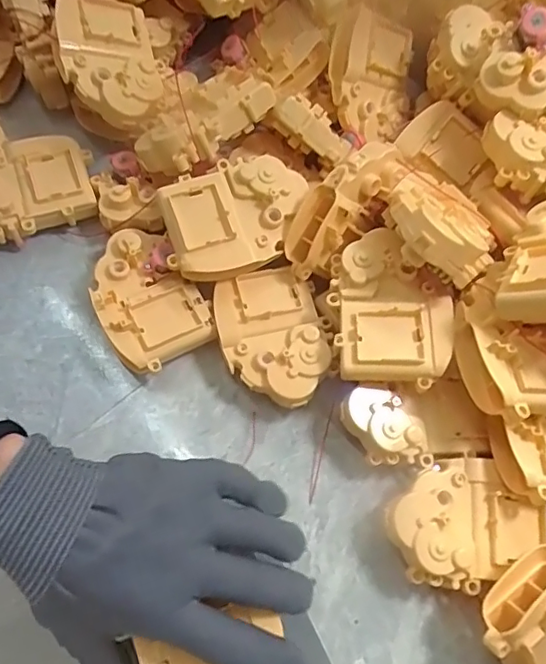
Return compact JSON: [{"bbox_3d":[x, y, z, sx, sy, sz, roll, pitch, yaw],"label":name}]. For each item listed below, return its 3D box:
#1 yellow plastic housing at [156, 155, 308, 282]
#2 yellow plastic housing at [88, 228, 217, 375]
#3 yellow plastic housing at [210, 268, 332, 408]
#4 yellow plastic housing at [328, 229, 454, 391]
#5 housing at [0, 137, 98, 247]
[{"bbox_3d":[-0.025,-0.077,0.378,0.094,0.034,0.070,-13,68,-9],"label":"yellow plastic housing"},{"bbox_3d":[-0.088,-0.021,0.383,0.069,0.040,0.095,-30,71,-15],"label":"yellow plastic housing"},{"bbox_3d":[0.000,0.005,0.378,0.071,0.038,0.097,-24,70,-13],"label":"yellow plastic housing"},{"bbox_3d":[0.073,-0.015,0.353,0.068,0.028,0.095,0,67,-3],"label":"yellow plastic housing"},{"bbox_3d":[-0.184,-0.104,0.413,0.102,0.033,0.073,-18,69,-10],"label":"housing"}]

